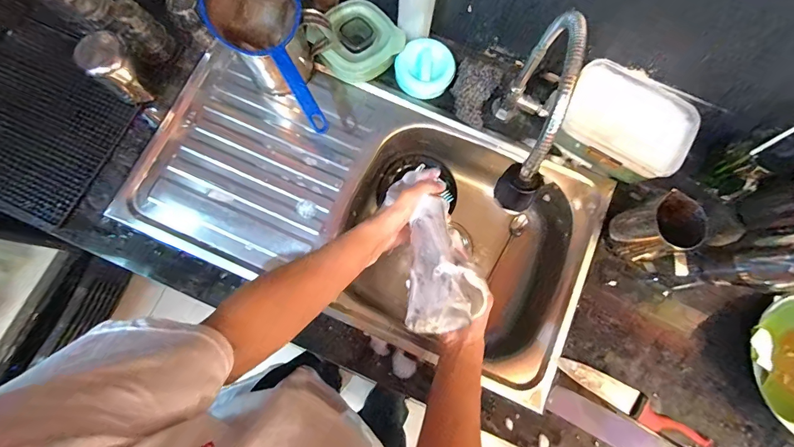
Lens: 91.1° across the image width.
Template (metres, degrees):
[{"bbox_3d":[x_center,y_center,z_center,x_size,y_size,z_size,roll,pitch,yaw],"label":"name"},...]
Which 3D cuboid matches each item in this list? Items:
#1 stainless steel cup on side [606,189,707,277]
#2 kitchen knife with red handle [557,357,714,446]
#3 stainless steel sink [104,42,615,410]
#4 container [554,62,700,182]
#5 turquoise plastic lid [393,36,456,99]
[{"bbox_3d":[0.401,0.016,0.588,0.077,0.118,0.101,-36,82,-8],"label":"stainless steel cup on side"},{"bbox_3d":[0.355,0.270,0.587,0.236,0.015,0.039,32,79,5],"label":"kitchen knife with red handle"},{"bbox_3d":[-0.045,-0.027,0.708,0.734,0.148,0.387,24,79,3],"label":"stainless steel sink"},{"bbox_3d":[0.369,-0.160,0.651,0.199,0.075,0.153,26,79,4],"label":"container"},{"bbox_3d":[0.050,-0.268,0.687,0.100,0.035,0.100,0,87,0],"label":"turquoise plastic lid"}]

